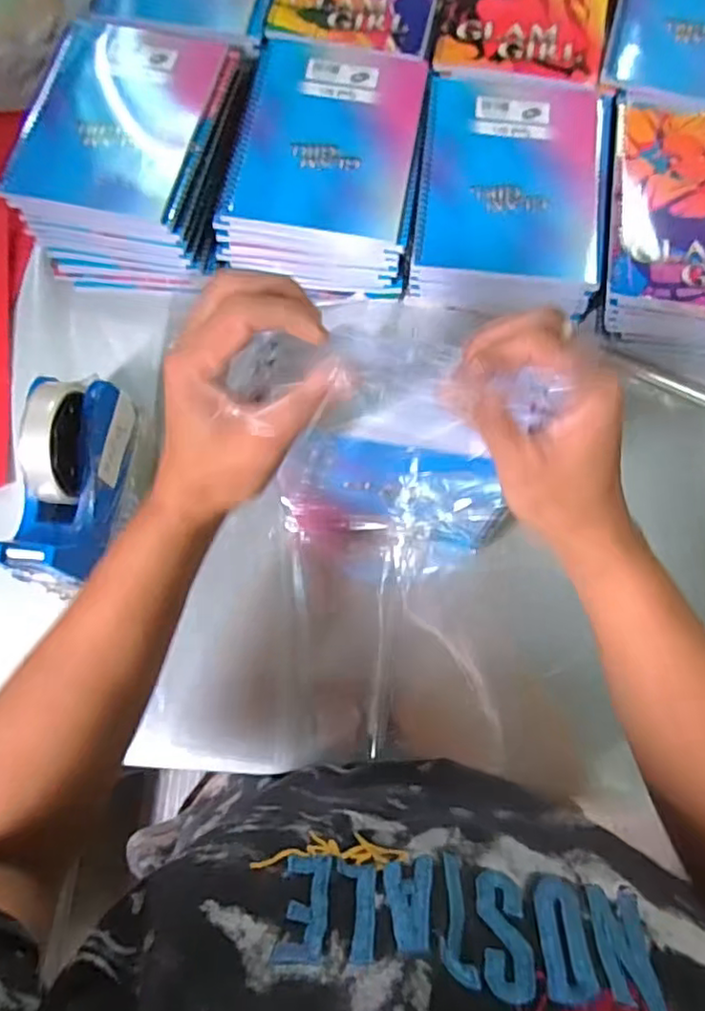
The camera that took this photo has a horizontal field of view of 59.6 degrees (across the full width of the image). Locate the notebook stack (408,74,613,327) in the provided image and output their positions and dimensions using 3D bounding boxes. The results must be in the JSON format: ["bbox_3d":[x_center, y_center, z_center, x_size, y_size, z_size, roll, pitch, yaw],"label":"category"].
[{"bbox_3d":[0.137,-0.271,0.548,0.158,0.065,0.206,8,75,3],"label":"notebook stack"}]

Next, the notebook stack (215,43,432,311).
[{"bbox_3d":[-0.019,-0.304,0.561,0.161,0.071,0.207,11,75,3],"label":"notebook stack"}]

